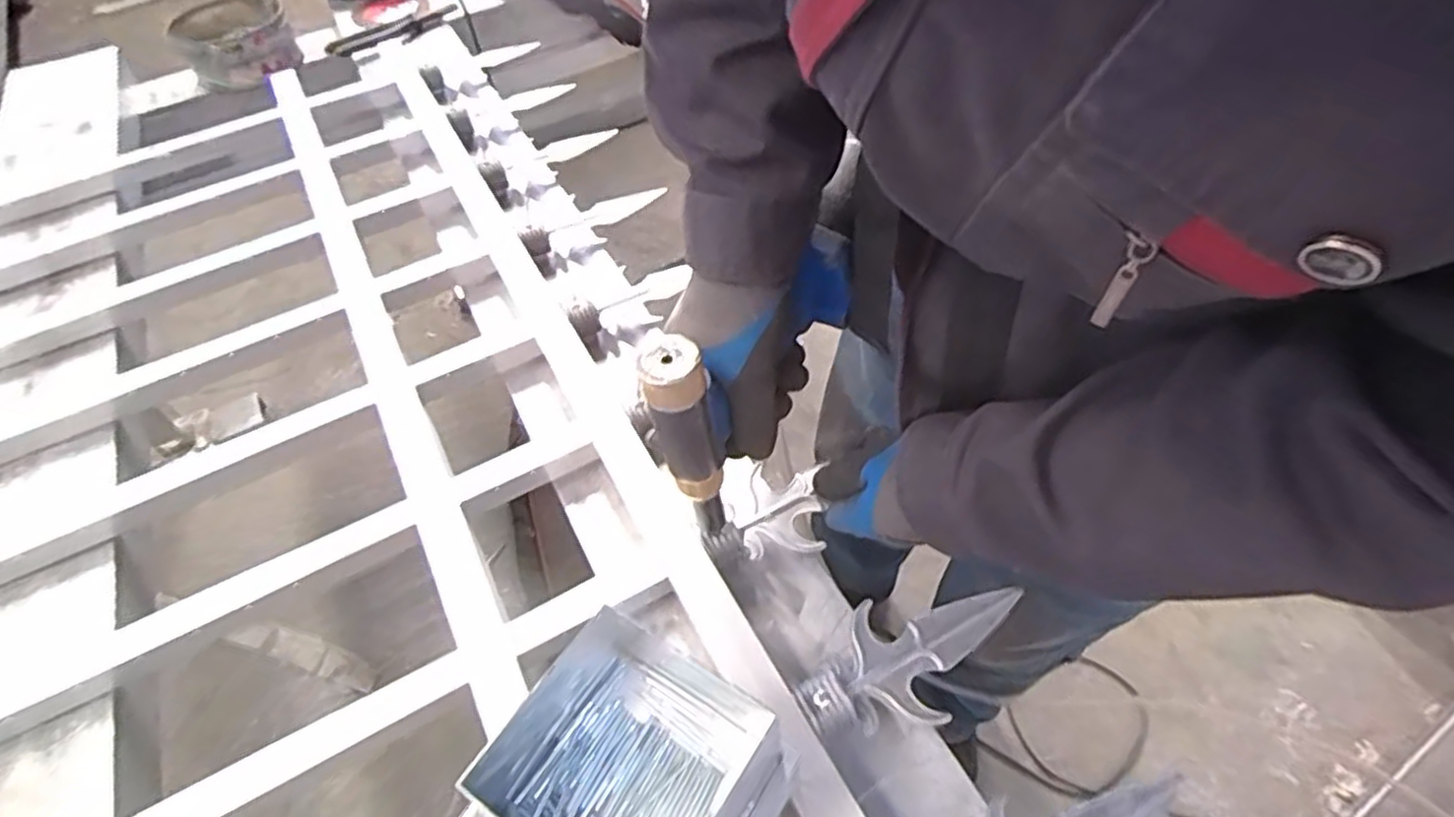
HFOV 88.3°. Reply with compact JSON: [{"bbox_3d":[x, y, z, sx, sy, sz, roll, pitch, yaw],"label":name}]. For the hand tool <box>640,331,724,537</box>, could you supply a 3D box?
[{"bbox_3d":[-0.021,0.028,0.454,0.035,0.168,0.034,-22,50,-9],"label":"hand tool"}]

